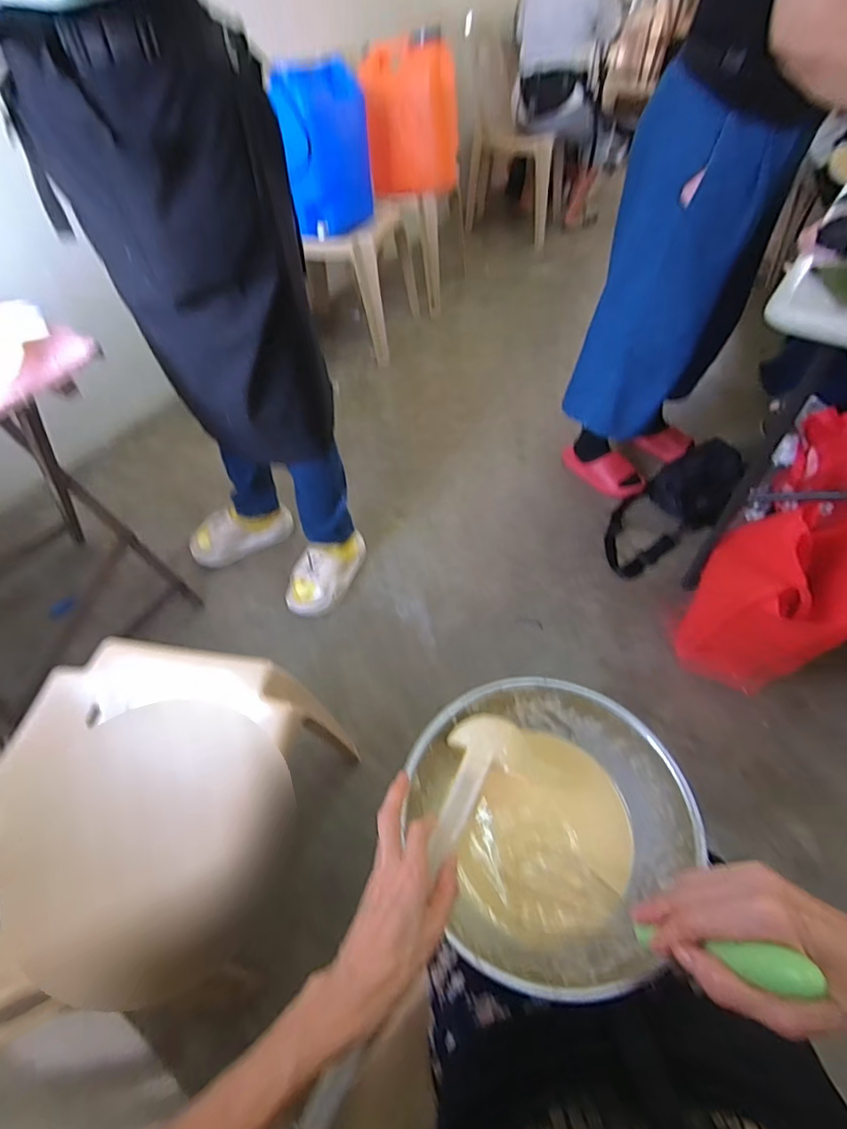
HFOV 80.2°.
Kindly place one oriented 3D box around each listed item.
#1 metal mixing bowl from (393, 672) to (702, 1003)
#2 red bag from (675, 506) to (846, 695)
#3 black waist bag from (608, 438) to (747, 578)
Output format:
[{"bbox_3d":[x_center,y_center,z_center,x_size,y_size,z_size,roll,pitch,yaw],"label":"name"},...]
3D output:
[{"bbox_3d":[0.119,0.235,0.473,0.229,0.105,0.245,-3,50,4],"label":"metal mixing bowl"},{"bbox_3d":[0.731,0.073,1.047,0.274,0.395,0.226,30,59,27],"label":"red bag"},{"bbox_3d":[0.693,-0.182,1.420,0.255,0.118,0.522,37,62,28],"label":"black waist bag"}]

